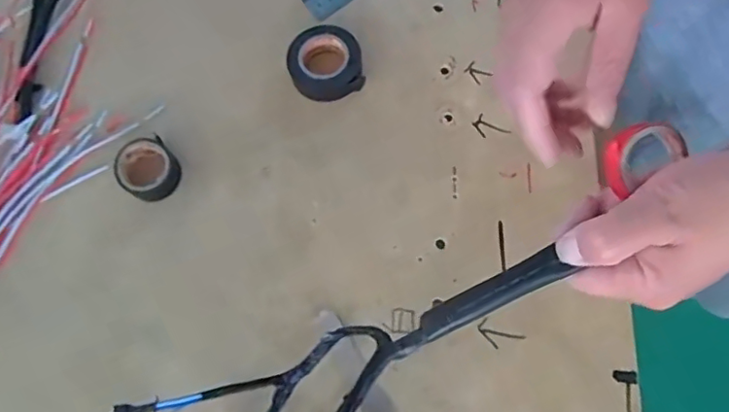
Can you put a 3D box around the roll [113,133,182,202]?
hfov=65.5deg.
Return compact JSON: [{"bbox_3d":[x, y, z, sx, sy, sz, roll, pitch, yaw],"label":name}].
[{"bbox_3d":[-0.157,-0.026,0.408,0.041,0.018,0.044,-1,73,2],"label":"roll"}]

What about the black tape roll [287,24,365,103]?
[{"bbox_3d":[-0.030,-0.107,0.427,0.053,0.022,0.052,-1,73,2],"label":"black tape roll"}]

